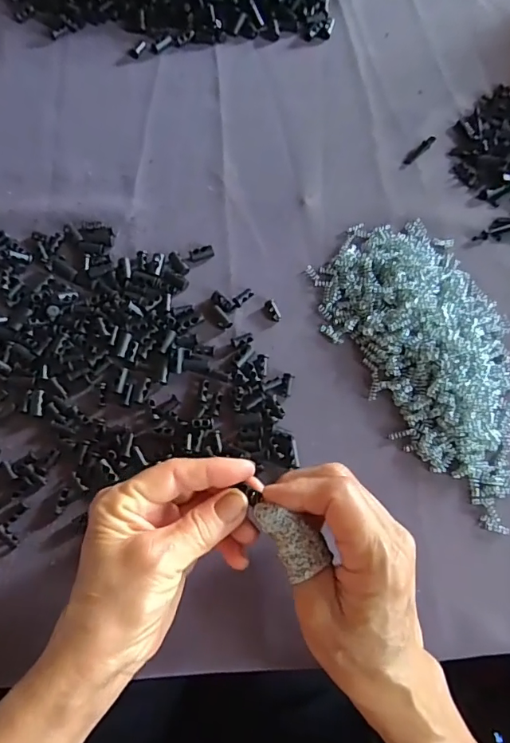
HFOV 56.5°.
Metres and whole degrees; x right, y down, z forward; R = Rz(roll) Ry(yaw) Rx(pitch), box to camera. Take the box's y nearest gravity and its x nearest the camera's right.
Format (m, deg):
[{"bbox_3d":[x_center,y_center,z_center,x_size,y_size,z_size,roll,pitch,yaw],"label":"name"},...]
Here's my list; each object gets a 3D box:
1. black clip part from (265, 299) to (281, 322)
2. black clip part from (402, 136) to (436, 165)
[{"bbox_3d":[0.013,-0.045,0.348,0.008,0.004,0.017,-22,73,-9],"label":"black clip part"},{"bbox_3d":[0.138,-0.186,0.398,0.037,0.005,0.009,-41,77,-14],"label":"black clip part"}]

